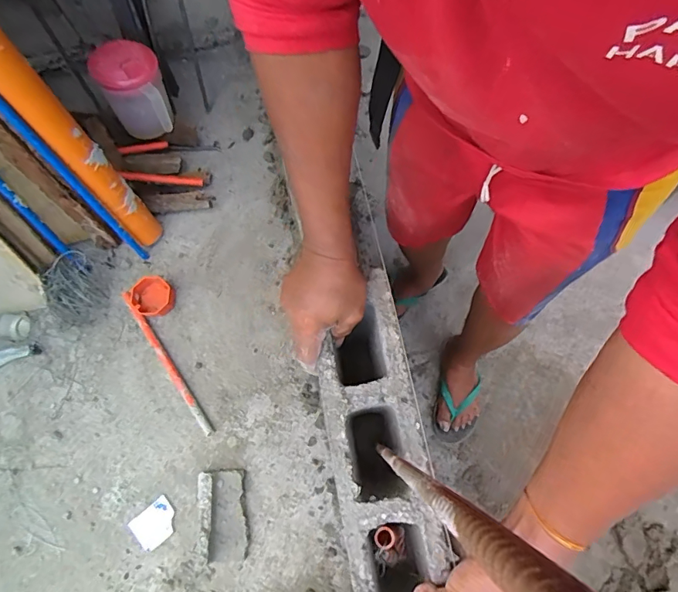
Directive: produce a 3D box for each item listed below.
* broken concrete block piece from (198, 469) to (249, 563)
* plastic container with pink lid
[{"bbox_3d":[-0.274,0.520,1.066,0.106,0.051,0.202,-6,73,0],"label":"broken concrete block piece"},{"bbox_3d":[-0.534,-0.538,1.202,0.166,0.227,0.150,-30,74,-7],"label":"plastic container with pink lid"}]

